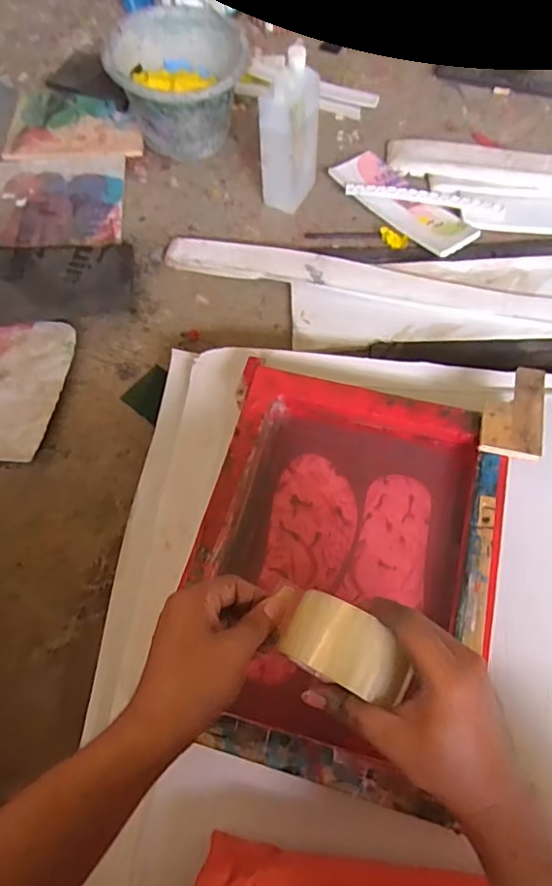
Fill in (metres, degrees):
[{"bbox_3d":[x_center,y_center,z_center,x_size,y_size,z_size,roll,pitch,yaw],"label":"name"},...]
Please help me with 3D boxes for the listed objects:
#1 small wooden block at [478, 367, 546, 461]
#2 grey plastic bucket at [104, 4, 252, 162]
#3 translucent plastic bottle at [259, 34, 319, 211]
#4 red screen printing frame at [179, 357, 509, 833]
[{"bbox_3d":[0.276,-0.040,0.638,0.064,0.018,0.118,11,64,7],"label":"small wooden block"},{"bbox_3d":[-0.164,-0.637,0.980,0.218,0.145,0.234,-1,66,2],"label":"grey plastic bucket"},{"bbox_3d":[0.022,-0.485,0.884,0.070,0.209,0.097,25,69,12],"label":"translucent plastic bottle"},{"bbox_3d":[0.070,0.129,0.608,0.314,0.064,0.415,13,64,8],"label":"red screen printing frame"}]

